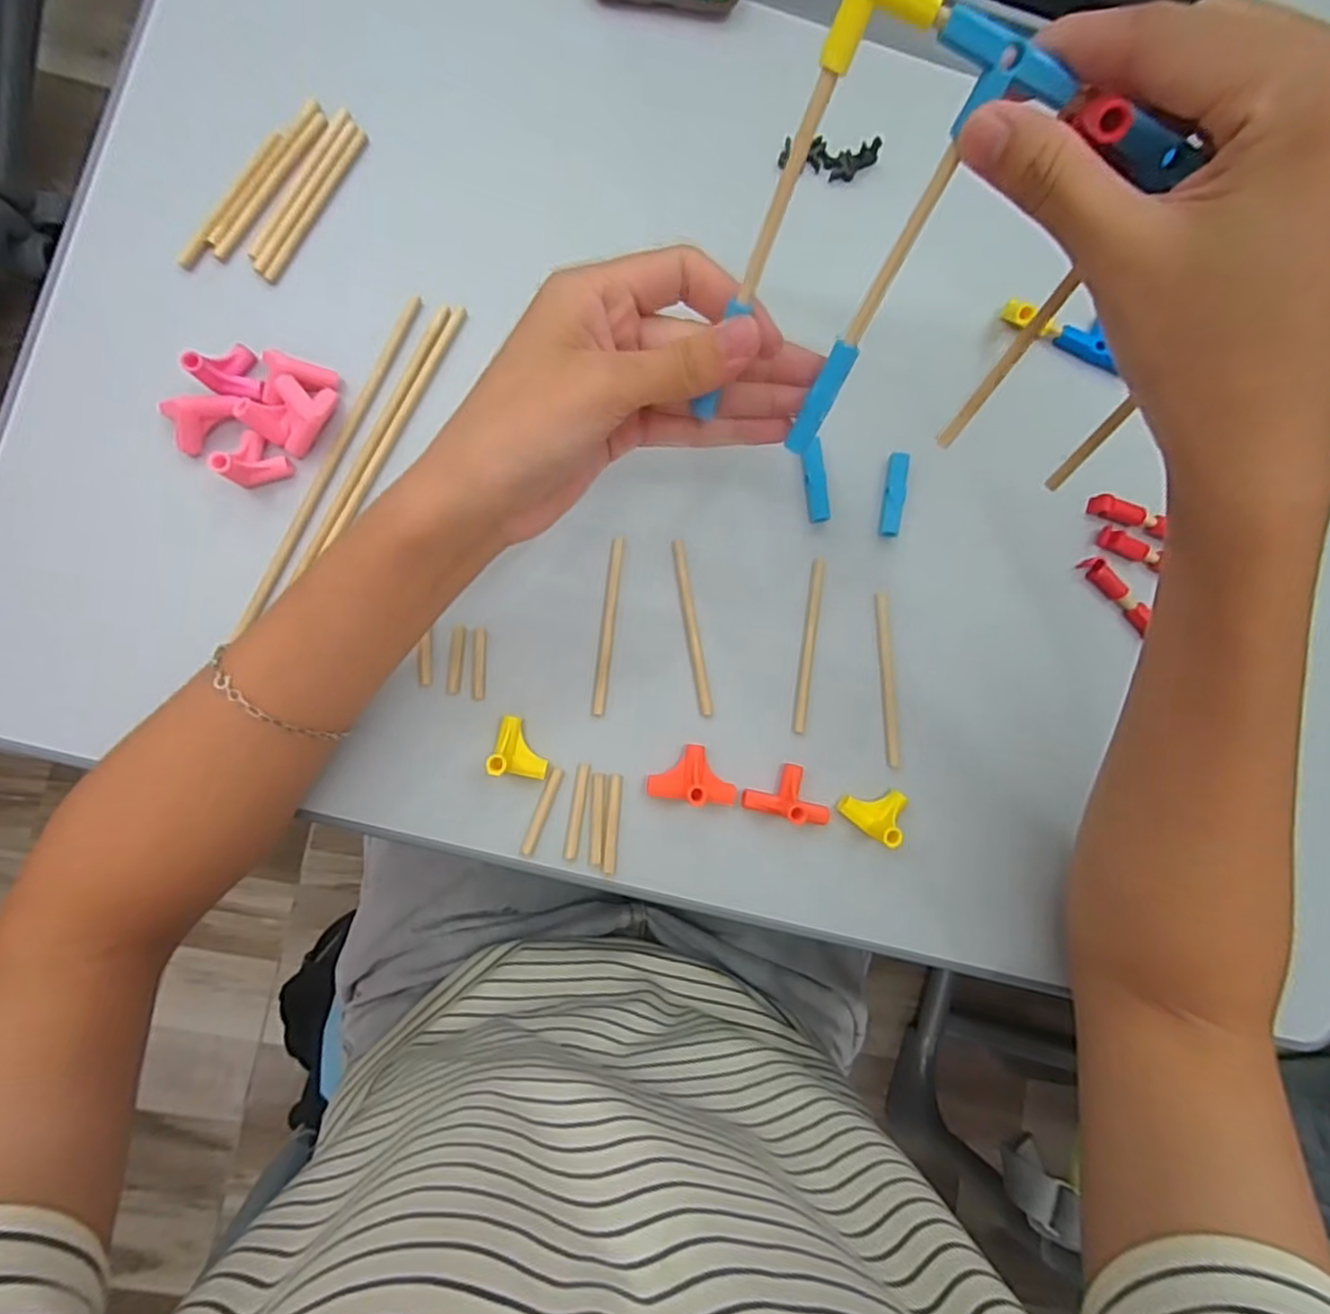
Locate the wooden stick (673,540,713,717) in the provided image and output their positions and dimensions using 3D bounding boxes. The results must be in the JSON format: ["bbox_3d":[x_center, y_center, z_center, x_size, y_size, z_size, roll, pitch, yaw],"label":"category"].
[{"bbox_3d":[0.014,-0.014,0.329,0.006,0.004,0.085,-9,86,-6],"label":"wooden stick"}]

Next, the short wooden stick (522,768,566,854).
[{"bbox_3d":[-0.057,0.073,0.317,0.006,0.004,0.042,22,84,-4],"label":"short wooden stick"}]

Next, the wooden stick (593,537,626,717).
[{"bbox_3d":[-0.027,-0.015,0.324,0.006,0.004,0.085,6,85,-5],"label":"wooden stick"}]

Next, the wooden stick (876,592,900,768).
[{"bbox_3d":[0.112,0.011,0.338,0.007,0.004,0.085,-2,86,-6],"label":"wooden stick"}]

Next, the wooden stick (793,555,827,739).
[{"bbox_3d":[0.072,-0.006,0.334,0.007,0.004,0.086,9,85,-5],"label":"wooden stick"}]

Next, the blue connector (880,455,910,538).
[{"bbox_3d":[0.116,-0.082,0.343,0.008,0.011,0.042,10,85,-5],"label":"blue connector"}]

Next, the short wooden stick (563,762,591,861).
[{"bbox_3d":[-0.041,0.073,0.318,0.006,0.004,0.045,10,85,-5],"label":"short wooden stick"}]

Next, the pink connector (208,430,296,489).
[{"bbox_3d":[-0.185,-0.089,0.302,0.022,0.022,0.025,27,83,-3],"label":"pink connector"}]

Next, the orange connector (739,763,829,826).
[{"bbox_3d":[0.059,0.064,0.320,0.040,0.025,0.026,6,85,-5],"label":"orange connector"}]

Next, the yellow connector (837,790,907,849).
[{"bbox_3d":[0.103,0.072,0.322,0.026,0.025,0.025,-45,91,-7],"label":"yellow connector"}]

